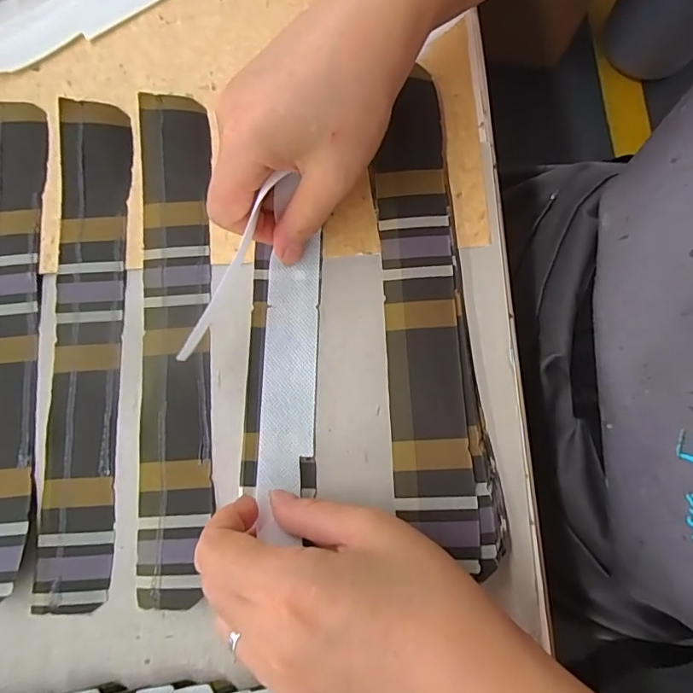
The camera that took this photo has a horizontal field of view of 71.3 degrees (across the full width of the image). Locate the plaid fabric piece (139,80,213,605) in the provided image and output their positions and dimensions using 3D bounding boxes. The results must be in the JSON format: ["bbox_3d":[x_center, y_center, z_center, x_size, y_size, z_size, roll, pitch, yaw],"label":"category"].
[{"bbox_3d":[-0.088,-0.009,0.246,0.035,0.008,0.257,-3,80,0],"label":"plaid fabric piece"}]

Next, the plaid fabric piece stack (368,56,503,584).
[{"bbox_3d":[0.038,-0.023,0.240,0.045,0.015,0.242,-6,80,0],"label":"plaid fabric piece stack"}]

